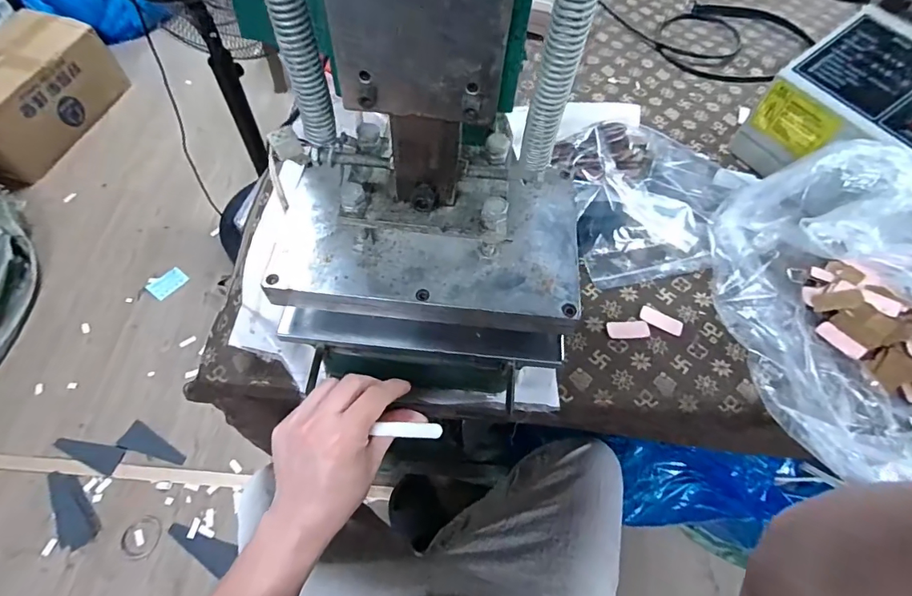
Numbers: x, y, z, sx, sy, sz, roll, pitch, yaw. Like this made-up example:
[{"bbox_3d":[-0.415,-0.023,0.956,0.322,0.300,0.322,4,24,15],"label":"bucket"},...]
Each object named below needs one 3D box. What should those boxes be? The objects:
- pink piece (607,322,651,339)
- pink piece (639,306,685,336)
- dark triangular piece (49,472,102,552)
[{"bbox_3d":[0.208,0.038,0.550,0.049,0.004,0.023,-2,62,-3],"label":"pink piece"},{"bbox_3d":[0.253,0.027,0.559,0.052,0.004,0.024,24,63,10],"label":"pink piece"},{"bbox_3d":[-0.937,0.510,1.108,0.086,0.011,0.198,-31,76,-13],"label":"dark triangular piece"}]

